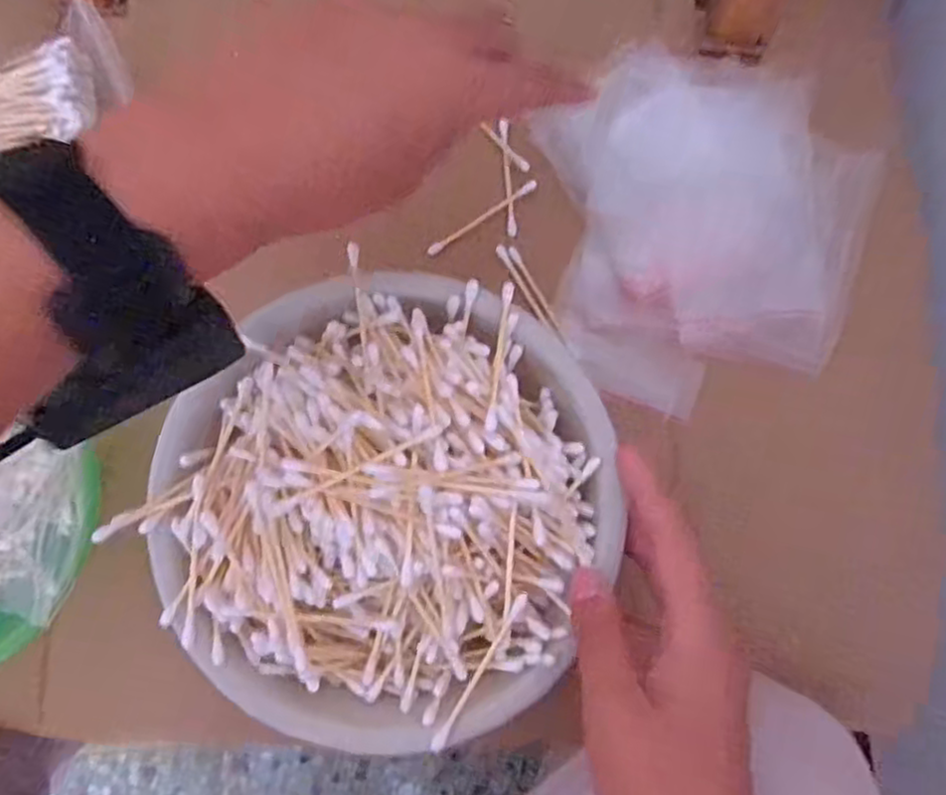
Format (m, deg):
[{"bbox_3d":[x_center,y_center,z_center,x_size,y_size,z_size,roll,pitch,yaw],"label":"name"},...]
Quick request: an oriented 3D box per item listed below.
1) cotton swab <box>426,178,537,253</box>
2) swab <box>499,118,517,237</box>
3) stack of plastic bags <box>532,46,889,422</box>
[{"bbox_3d":[0.005,-0.097,0.384,0.068,0.008,0.006,-33,81,-7],"label":"cotton swab"},{"bbox_3d":[0.019,-0.121,0.390,0.005,0.004,0.068,-3,78,-2],"label":"swab"},{"bbox_3d":[0.128,-0.091,0.375,0.165,0.031,0.175,-7,78,-3],"label":"stack of plastic bags"}]

